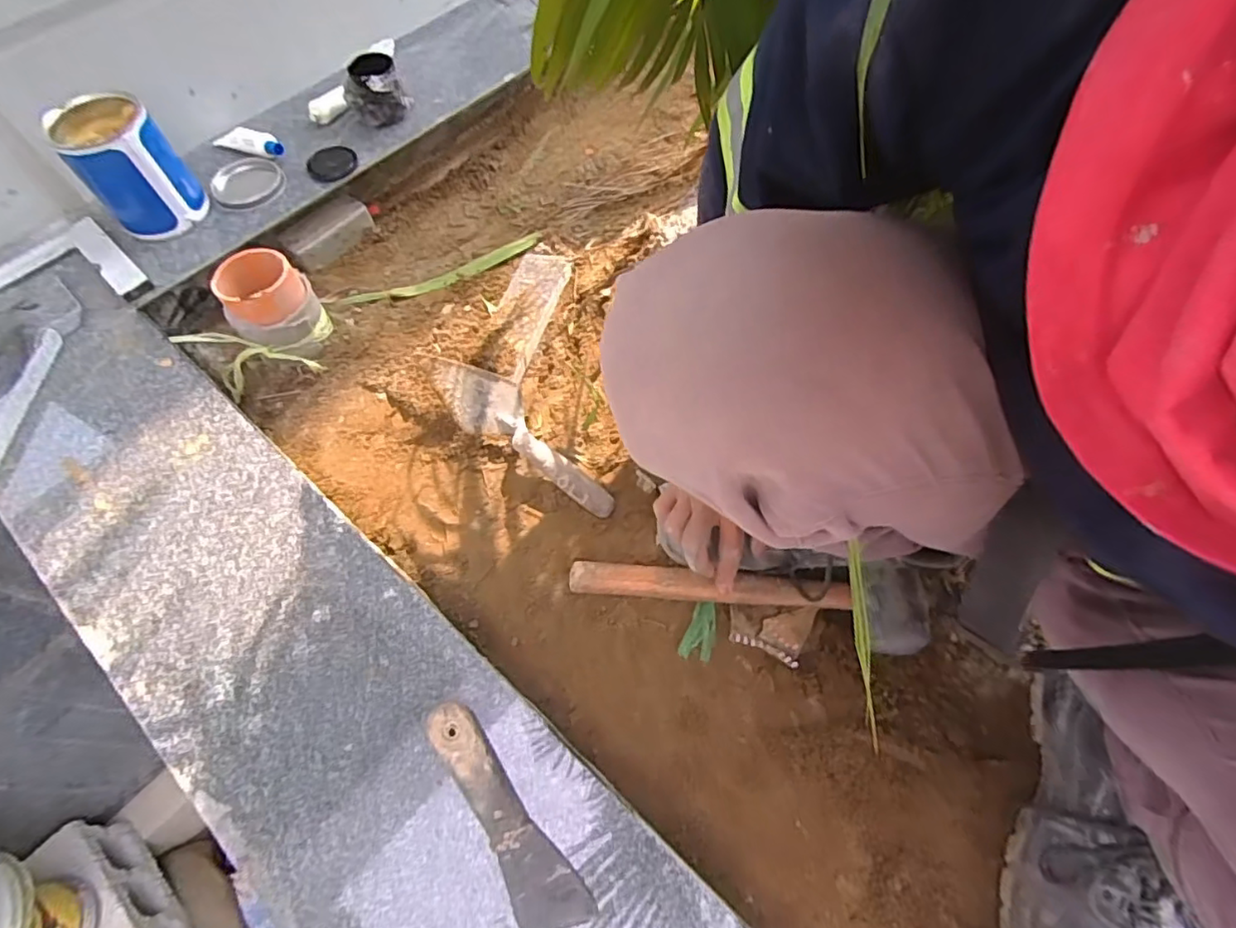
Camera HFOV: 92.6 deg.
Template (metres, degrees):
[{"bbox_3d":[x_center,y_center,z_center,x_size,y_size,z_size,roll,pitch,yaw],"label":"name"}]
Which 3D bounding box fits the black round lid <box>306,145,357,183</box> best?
[{"bbox_3d":[-0.381,-0.401,0.785,0.063,0.011,0.071,-28,65,-13],"label":"black round lid"}]

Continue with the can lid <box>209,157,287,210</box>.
[{"bbox_3d":[-0.483,-0.367,0.769,0.089,0.007,0.092,-24,64,-11],"label":"can lid"}]

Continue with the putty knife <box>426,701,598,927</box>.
[{"bbox_3d":[-0.085,0.250,0.420,0.043,0.020,0.170,-36,66,-17],"label":"putty knife"}]

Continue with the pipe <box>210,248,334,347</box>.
[{"bbox_3d":[-0.408,-0.190,0.691,0.088,0.083,0.090,-28,65,-13],"label":"pipe"}]

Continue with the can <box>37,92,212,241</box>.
[{"bbox_3d":[-0.570,-0.345,0.695,0.099,0.117,0.101,-1,61,1],"label":"can"}]

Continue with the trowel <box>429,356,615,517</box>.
[{"bbox_3d":[-0.098,-0.037,0.657,0.250,0.063,0.070,32,67,17],"label":"trowel"}]

